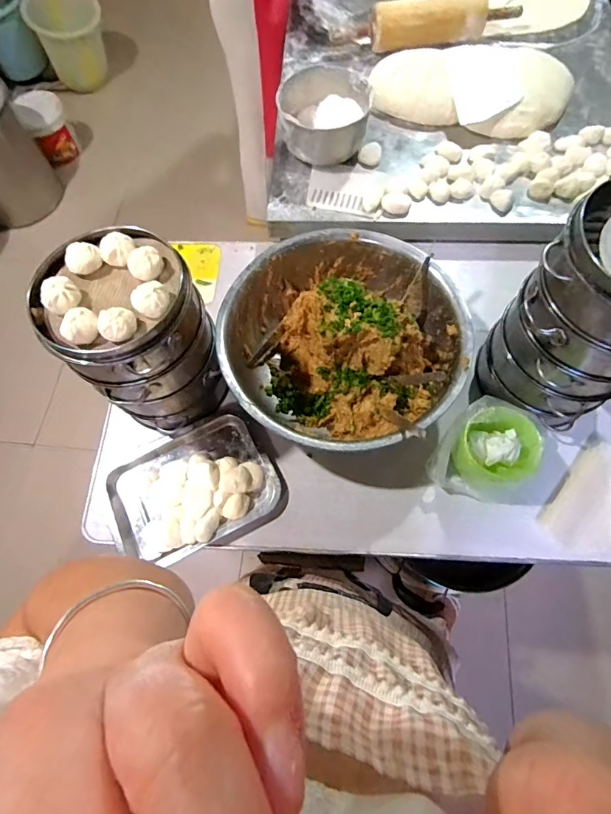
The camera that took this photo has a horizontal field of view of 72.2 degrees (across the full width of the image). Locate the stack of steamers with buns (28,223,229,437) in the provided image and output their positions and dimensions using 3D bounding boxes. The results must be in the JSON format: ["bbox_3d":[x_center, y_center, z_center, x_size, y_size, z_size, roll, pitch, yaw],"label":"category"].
[{"bbox_3d":[-0.233,-0.096,0.614,0.189,0.255,0.194,-40,72,-13],"label":"stack of steamers with buns"}]

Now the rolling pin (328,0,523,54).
[{"bbox_3d":[0.268,-0.849,0.912,0.403,0.087,0.076,-6,68,0],"label":"rolling pin"}]

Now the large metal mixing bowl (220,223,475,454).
[{"bbox_3d":[0.061,-0.100,0.682,0.354,0.114,0.369,-1,68,2],"label":"large metal mixing bowl"}]

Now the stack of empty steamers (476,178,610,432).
[{"bbox_3d":[0.378,-0.115,0.558,0.179,0.295,0.185,38,74,16],"label":"stack of empty steamers"}]

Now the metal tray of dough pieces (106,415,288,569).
[{"bbox_3d":[-0.180,0.128,0.657,0.259,0.039,0.194,-26,69,-8],"label":"metal tray of dough pieces"}]

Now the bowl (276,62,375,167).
[{"bbox_3d":[0.039,-0.567,0.822,0.173,0.092,0.147,-1,68,2],"label":"bowl"}]

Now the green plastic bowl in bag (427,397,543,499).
[{"bbox_3d":[0.279,0.066,0.633,0.133,0.098,0.156,33,73,14],"label":"green plastic bowl in bag"}]

